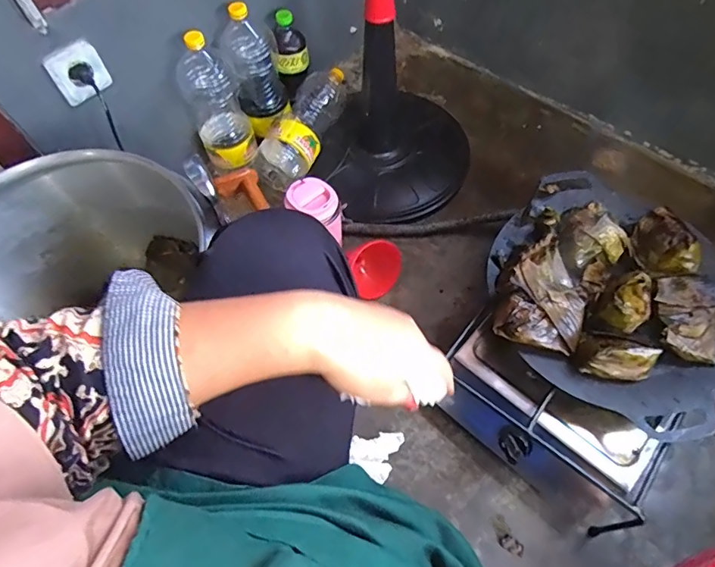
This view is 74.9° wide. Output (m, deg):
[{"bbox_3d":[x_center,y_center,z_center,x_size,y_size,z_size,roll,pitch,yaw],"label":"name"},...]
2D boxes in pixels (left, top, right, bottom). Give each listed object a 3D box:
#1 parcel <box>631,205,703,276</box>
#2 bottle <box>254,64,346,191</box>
[{"bbox_3d":[0.448,-0.061,0.686,0.069,0.053,0.104,-11,61,-4],"label":"parcel"},{"bbox_3d":[-0.104,-0.339,0.975,0.096,0.084,0.292,21,64,14],"label":"bottle"}]

